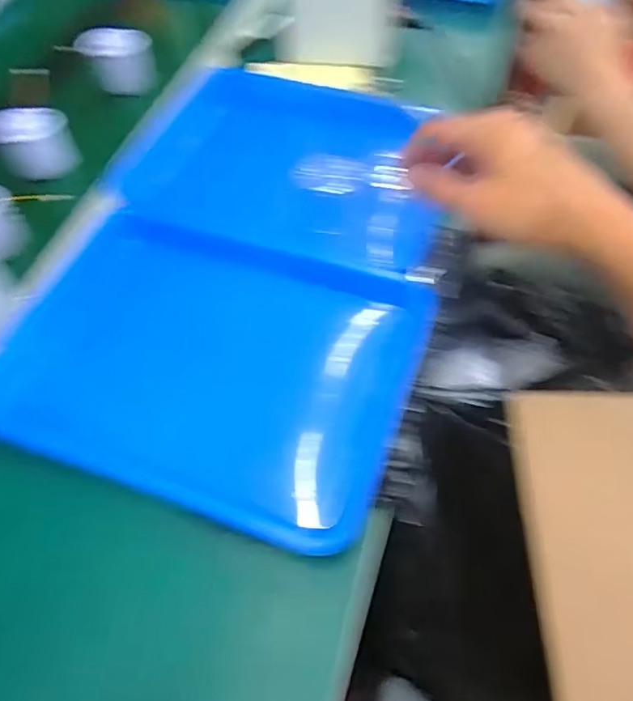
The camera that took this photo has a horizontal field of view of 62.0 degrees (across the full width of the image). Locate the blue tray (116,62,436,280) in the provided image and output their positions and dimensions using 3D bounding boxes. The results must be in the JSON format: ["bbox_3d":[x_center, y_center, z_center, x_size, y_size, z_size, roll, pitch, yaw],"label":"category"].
[{"bbox_3d":[-0.024,-0.209,0.575,0.322,0.045,0.250,13,60,11],"label":"blue tray"}]

